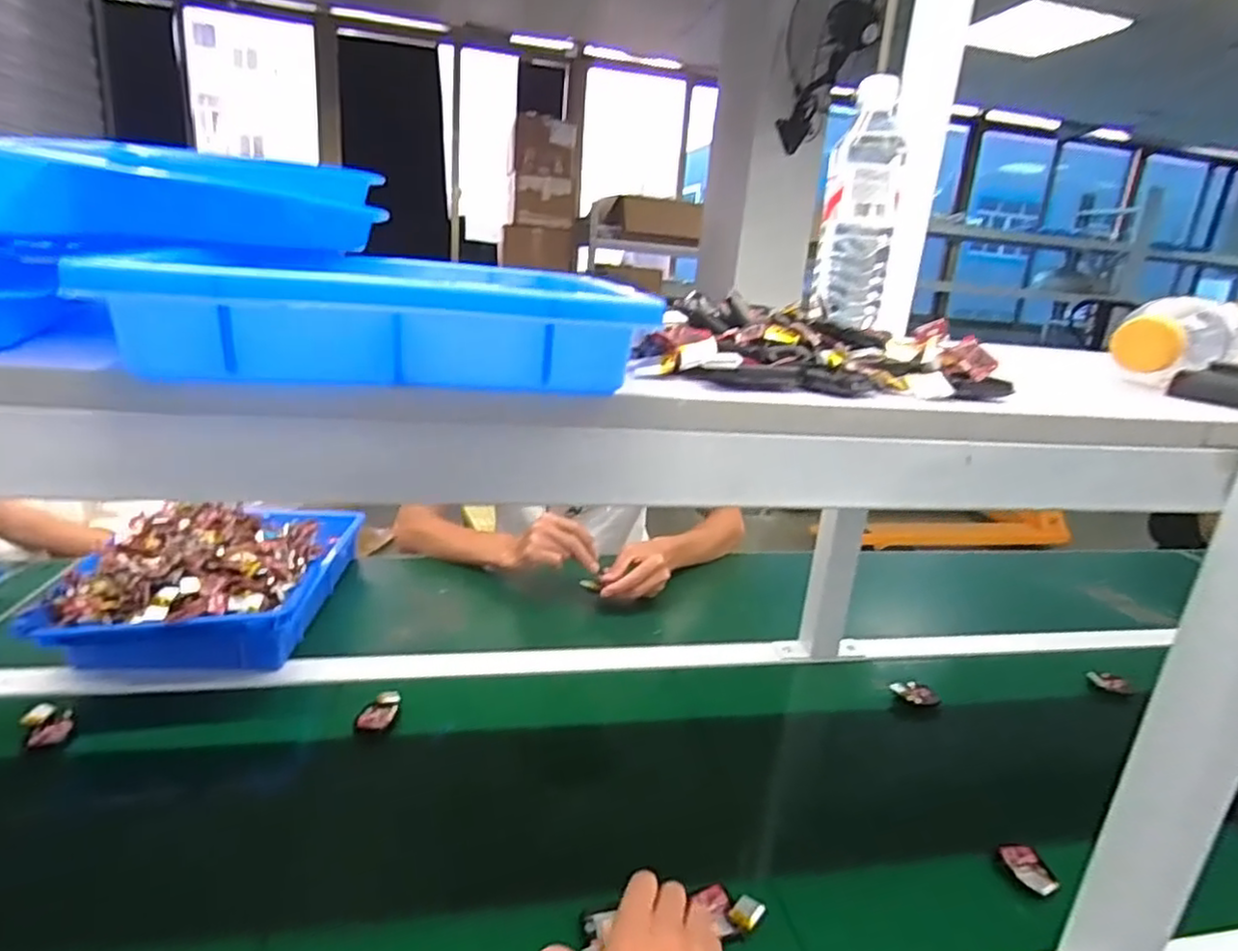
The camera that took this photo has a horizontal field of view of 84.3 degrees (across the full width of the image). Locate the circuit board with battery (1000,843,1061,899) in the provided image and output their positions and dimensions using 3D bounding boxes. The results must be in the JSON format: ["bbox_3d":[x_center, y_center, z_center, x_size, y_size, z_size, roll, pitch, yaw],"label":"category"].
[{"bbox_3d":[0.359,0.345,0.602,0.032,0.012,0.050,6,18,2],"label":"circuit board with battery"}]

